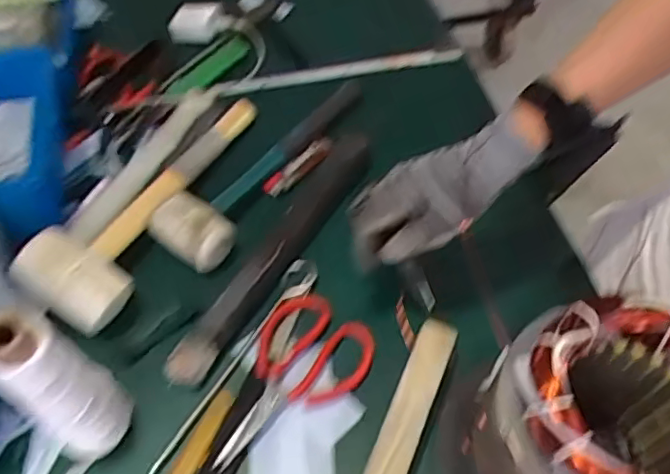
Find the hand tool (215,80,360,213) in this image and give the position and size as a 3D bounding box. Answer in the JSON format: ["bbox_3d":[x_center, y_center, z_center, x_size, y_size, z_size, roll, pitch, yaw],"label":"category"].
[{"bbox_3d":[-0.046,-0.102,0.644,0.029,0.019,0.232,33,61,20],"label":"hand tool"}]

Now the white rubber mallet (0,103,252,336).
[{"bbox_3d":[-0.184,-0.054,0.578,0.087,0.053,0.301,19,57,12],"label":"white rubber mallet"}]

